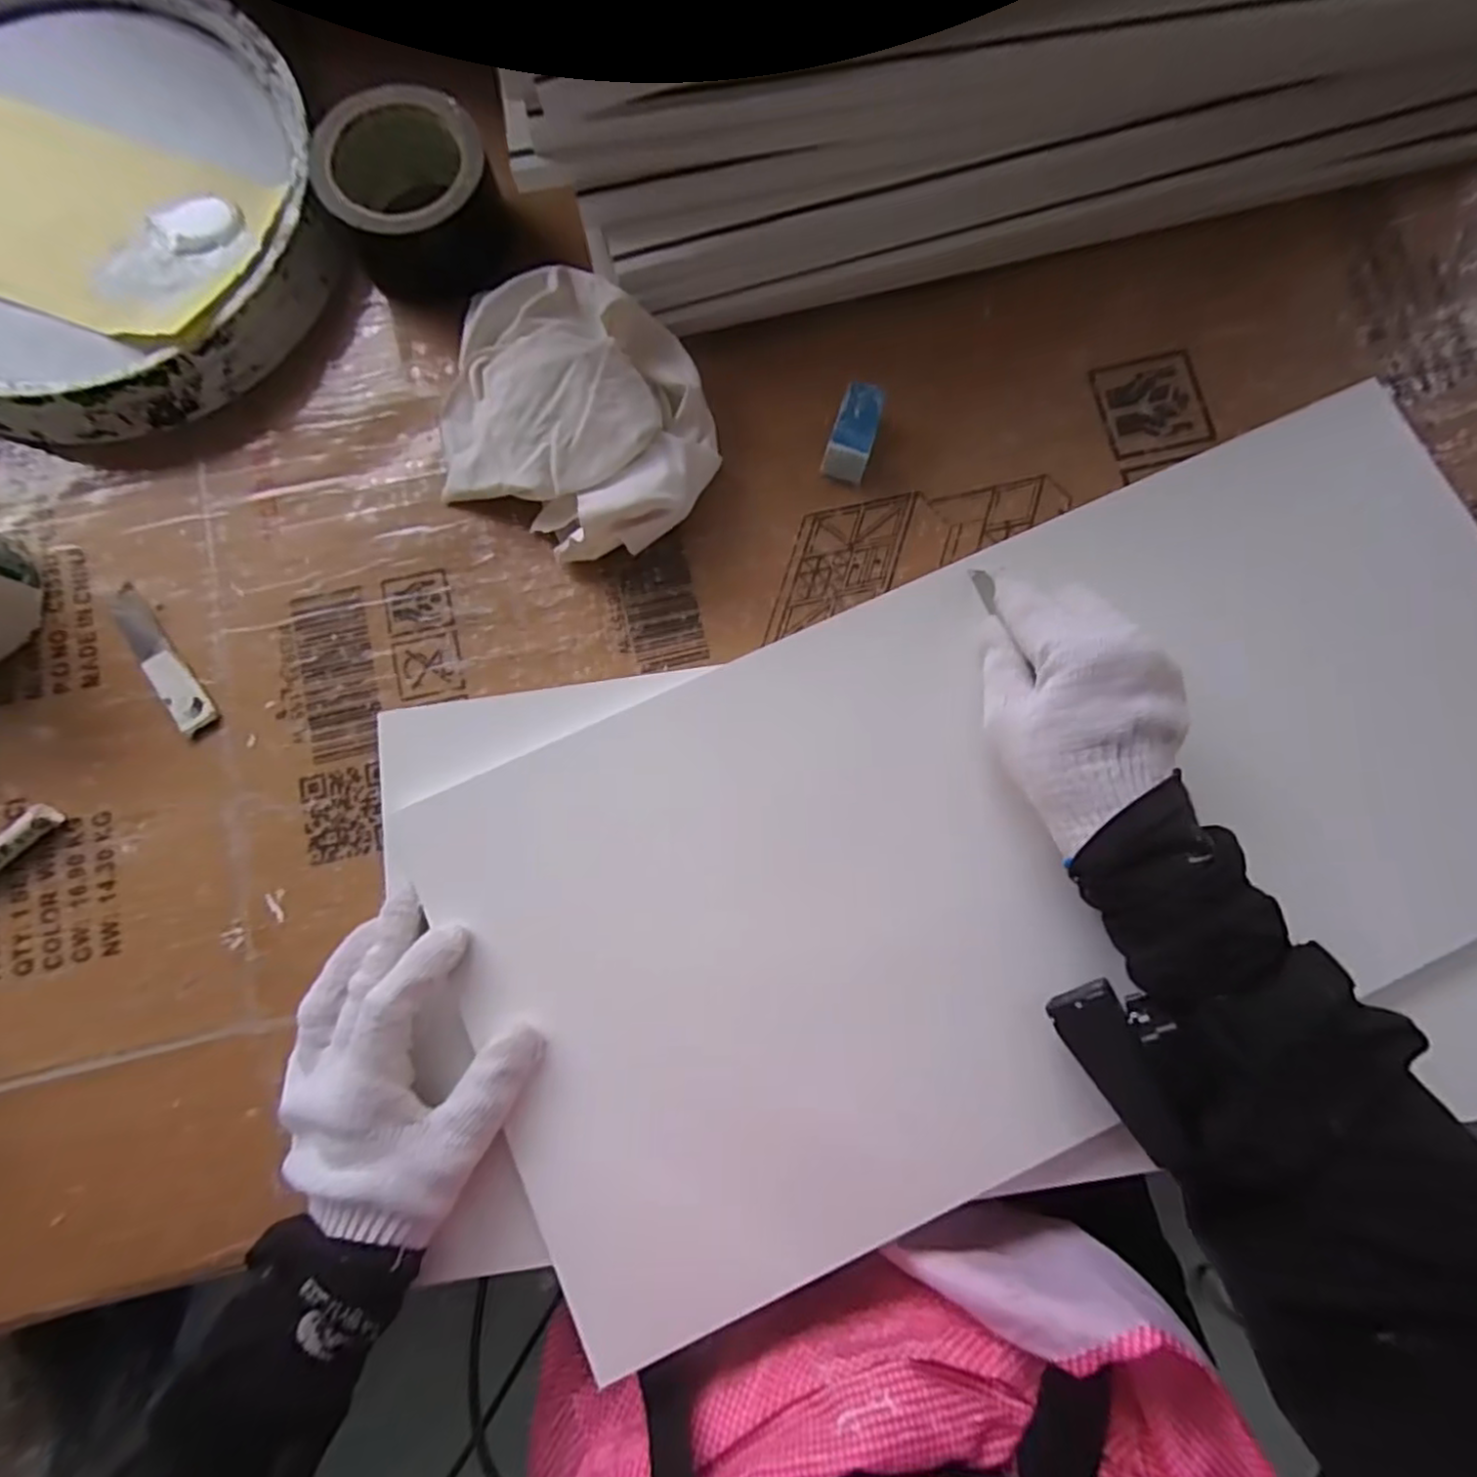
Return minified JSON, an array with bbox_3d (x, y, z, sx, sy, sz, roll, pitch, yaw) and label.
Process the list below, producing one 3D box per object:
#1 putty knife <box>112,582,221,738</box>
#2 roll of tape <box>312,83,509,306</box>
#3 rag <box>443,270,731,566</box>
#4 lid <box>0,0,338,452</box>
[{"bbox_3d":[-0.336,-0.046,0.376,0.020,0.008,0.101,-38,84,-5],"label":"putty knife"},{"bbox_3d":[-0.197,-0.332,0.403,0.091,0.069,0.091,0,83,0],"label":"roll of tape"},{"bbox_3d":[-0.097,-0.193,0.381,0.173,0.049,0.155,27,83,3],"label":"rag"},{"bbox_3d":[-0.393,-0.324,0.391,0.282,0.054,0.270,0,83,0],"label":"lid"}]

